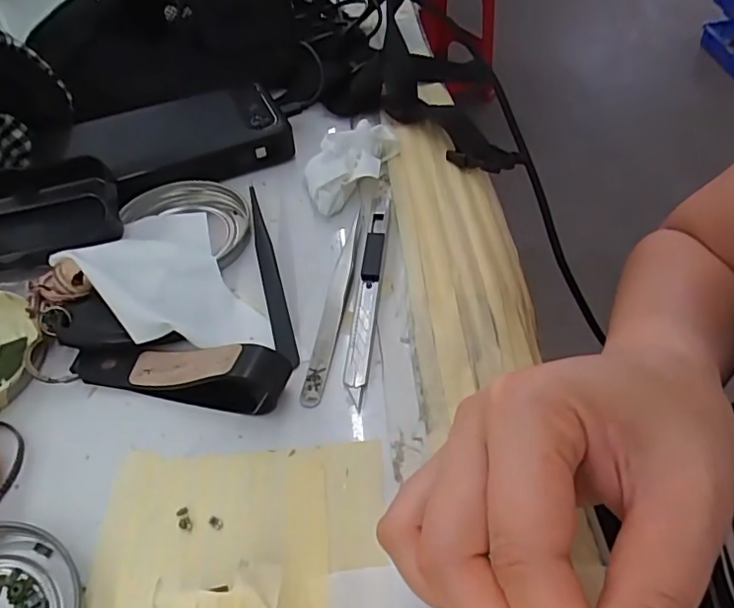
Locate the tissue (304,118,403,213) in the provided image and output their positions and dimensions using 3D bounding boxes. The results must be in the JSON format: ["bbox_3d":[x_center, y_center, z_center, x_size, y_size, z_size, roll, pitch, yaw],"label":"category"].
[{"bbox_3d":[-0.013,-0.089,0.347,0.037,0.020,0.076,32,58,26],"label":"tissue"}]

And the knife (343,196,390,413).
[{"bbox_3d":[0.001,-0.011,0.291,0.011,0.007,0.138,4,50,6],"label":"knife"}]

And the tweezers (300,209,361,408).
[{"bbox_3d":[-0.016,-0.001,0.281,0.010,0.013,0.112,7,50,8],"label":"tweezers"}]

